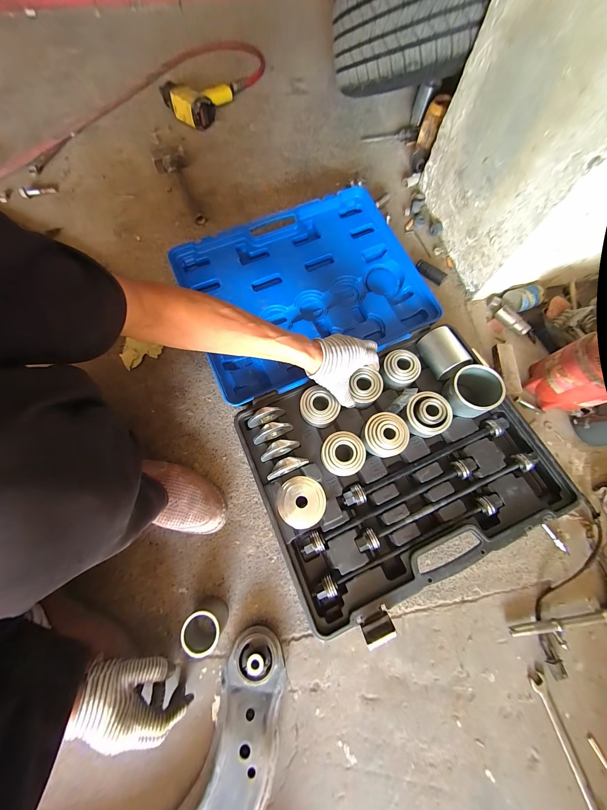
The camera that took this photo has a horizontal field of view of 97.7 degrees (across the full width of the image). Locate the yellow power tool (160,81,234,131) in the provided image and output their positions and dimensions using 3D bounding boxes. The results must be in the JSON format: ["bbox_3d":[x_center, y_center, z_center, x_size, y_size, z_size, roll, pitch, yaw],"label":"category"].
[{"bbox_3d":[-0.309,-0.924,0.812,0.219,0.080,0.140,-18,75,-5],"label":"yellow power tool"}]

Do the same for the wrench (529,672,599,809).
[{"bbox_3d":[0.399,0.518,0.398,0.023,0.016,0.183,-16,75,-4],"label":"wrench"}]

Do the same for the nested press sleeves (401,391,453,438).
[{"bbox_3d":[0.234,0.016,0.495,0.077,0.041,0.079,0,72,-1],"label":"nested press sleeves"}]

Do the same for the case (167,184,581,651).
[{"bbox_3d":[0.089,-0.080,0.541,0.506,0.073,0.825,-24,75,-6],"label":"case"}]

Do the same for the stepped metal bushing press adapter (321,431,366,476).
[{"bbox_3d":[0.071,0.088,0.479,0.076,0.038,0.075,0,72,-1],"label":"stepped metal bushing press adapter"}]

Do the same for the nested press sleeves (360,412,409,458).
[{"bbox_3d":[0.151,0.053,0.488,0.077,0.041,0.076,0,72,-1],"label":"nested press sleeves"}]

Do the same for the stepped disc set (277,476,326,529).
[{"bbox_3d":[-0.003,0.171,0.469,0.083,0.011,0.083,-9,73,-4],"label":"stepped disc set"}]

